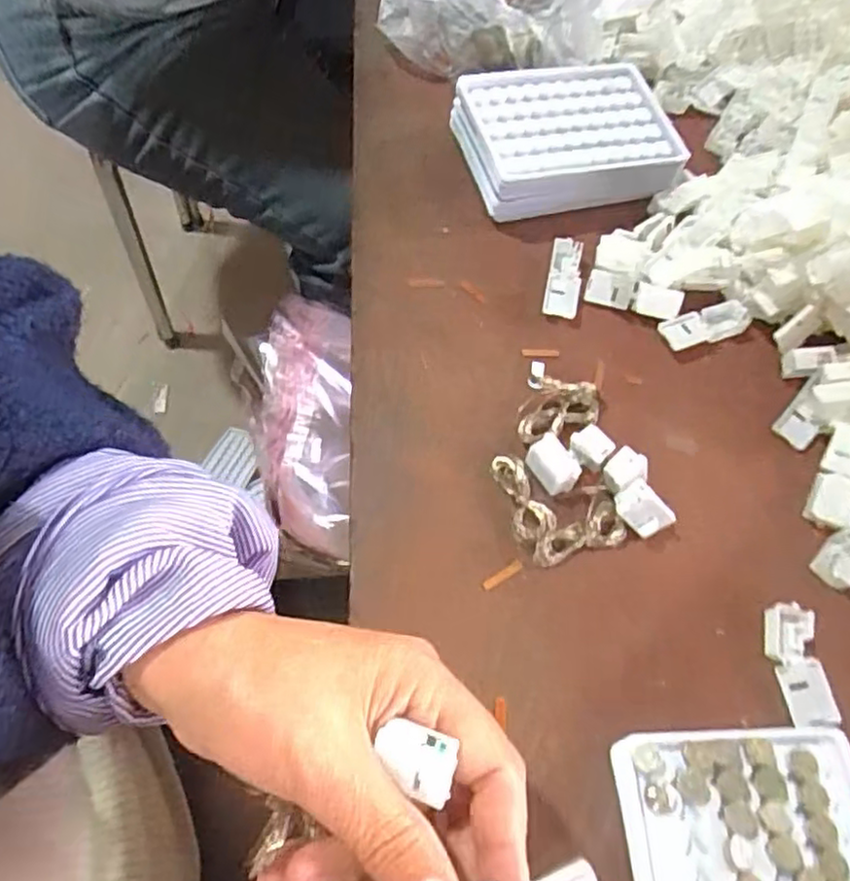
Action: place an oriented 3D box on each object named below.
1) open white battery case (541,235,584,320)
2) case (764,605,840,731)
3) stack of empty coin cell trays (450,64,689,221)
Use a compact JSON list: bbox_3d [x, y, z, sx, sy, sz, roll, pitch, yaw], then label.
[{"bbox_3d":[0.086,-0.100,0.412,0.021,0.011,0.058,12,62,5],"label":"open white battery case"},{"bbox_3d":[0.174,0.105,0.316,0.022,0.012,0.054,1,62,-2],"label":"case"},{"bbox_3d":[0.093,-0.202,0.447,0.144,0.039,0.103,-12,63,-8],"label":"stack of empty coin cell trays"}]

